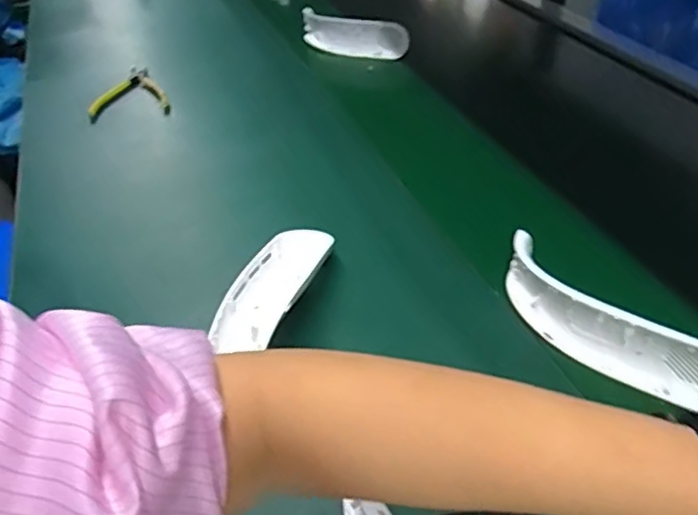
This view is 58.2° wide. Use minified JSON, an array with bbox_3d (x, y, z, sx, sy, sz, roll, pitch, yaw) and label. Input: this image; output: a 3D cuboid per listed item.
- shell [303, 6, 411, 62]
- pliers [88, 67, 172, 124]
[{"bbox_3d":[0.008,-0.336,0.954,0.180,0.063,0.026,23,47,29],"label":"shell"},{"bbox_3d":[-0.309,-0.223,0.861,0.101,0.015,0.142,-18,42,-17],"label":"pliers"}]

